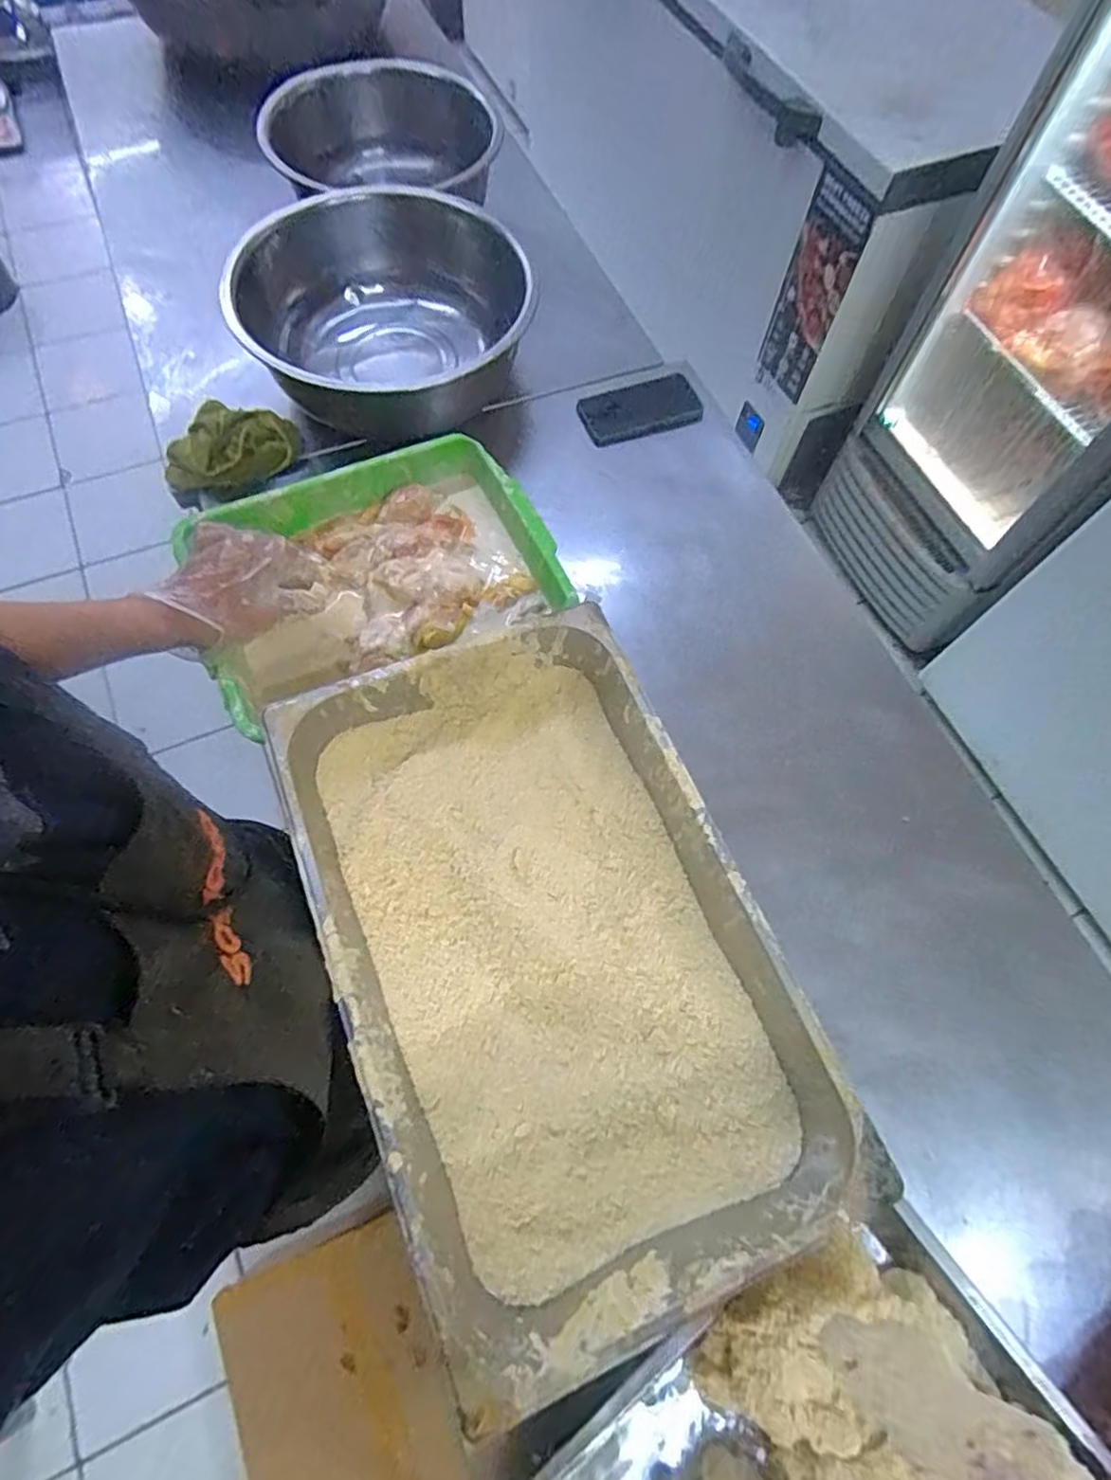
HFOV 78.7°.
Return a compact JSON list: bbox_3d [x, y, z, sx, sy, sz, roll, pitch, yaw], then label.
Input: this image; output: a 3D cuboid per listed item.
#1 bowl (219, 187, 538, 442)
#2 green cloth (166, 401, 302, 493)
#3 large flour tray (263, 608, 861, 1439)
[{"bbox_3d":[-0.235,-0.586,0.924,0.366,0.129,0.366,1,67,-2],"label":"bowl"},{"bbox_3d":[-0.407,-0.366,0.845,0.165,0.047,0.096,-33,72,-15],"label":"green cloth"},{"bbox_3d":[-0.012,0.167,0.580,0.315,0.130,0.511,-21,69,-11],"label":"large flour tray"}]

